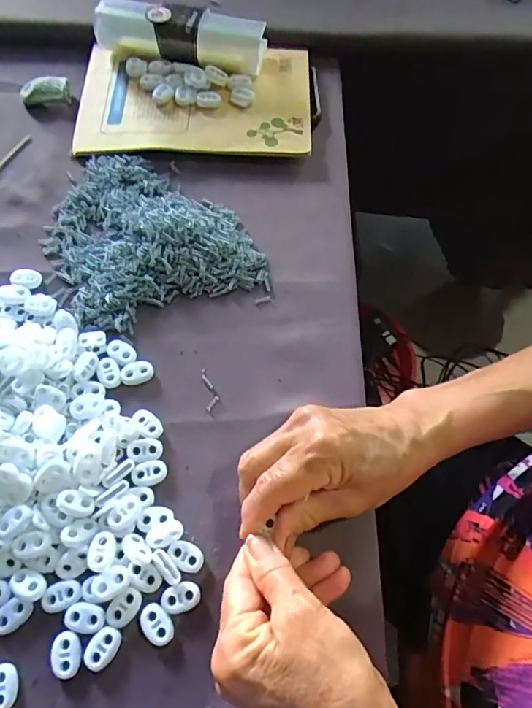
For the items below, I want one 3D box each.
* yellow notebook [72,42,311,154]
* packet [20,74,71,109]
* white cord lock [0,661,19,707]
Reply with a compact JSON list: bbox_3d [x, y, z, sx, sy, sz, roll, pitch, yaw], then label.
[{"bbox_3d":[-0.064,-0.230,0.448,0.205,0.013,0.126,0,65,0],"label":"yellow notebook"},{"bbox_3d":[-0.201,-0.239,0.446,0.042,0.015,0.026,-4,65,-2],"label":"packet"},{"bbox_3d":[-0.143,0.180,0.266,0.014,0.006,0.023,-13,66,-6],"label":"white cord lock"}]

